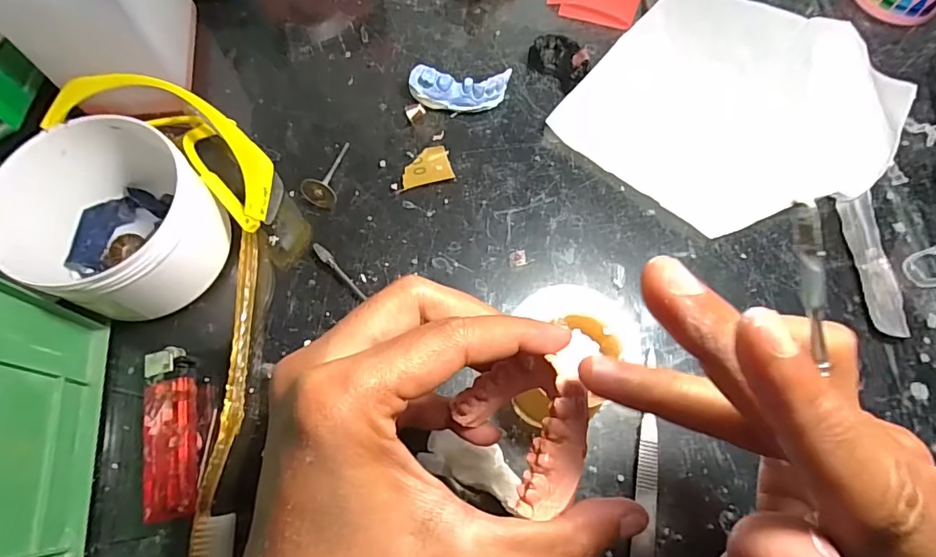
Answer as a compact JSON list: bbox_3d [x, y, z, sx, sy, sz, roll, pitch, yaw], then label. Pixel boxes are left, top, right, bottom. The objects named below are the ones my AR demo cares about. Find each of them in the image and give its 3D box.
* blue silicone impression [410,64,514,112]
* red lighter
[{"bbox_3d":[-0.006,-0.121,0.327,0.062,0.022,0.022,5,69,1],"label":"blue silicone impression"},{"bbox_3d":[-0.146,0.076,0.251,0.023,0.016,0.081,-11,70,-5],"label":"red lighter"}]

